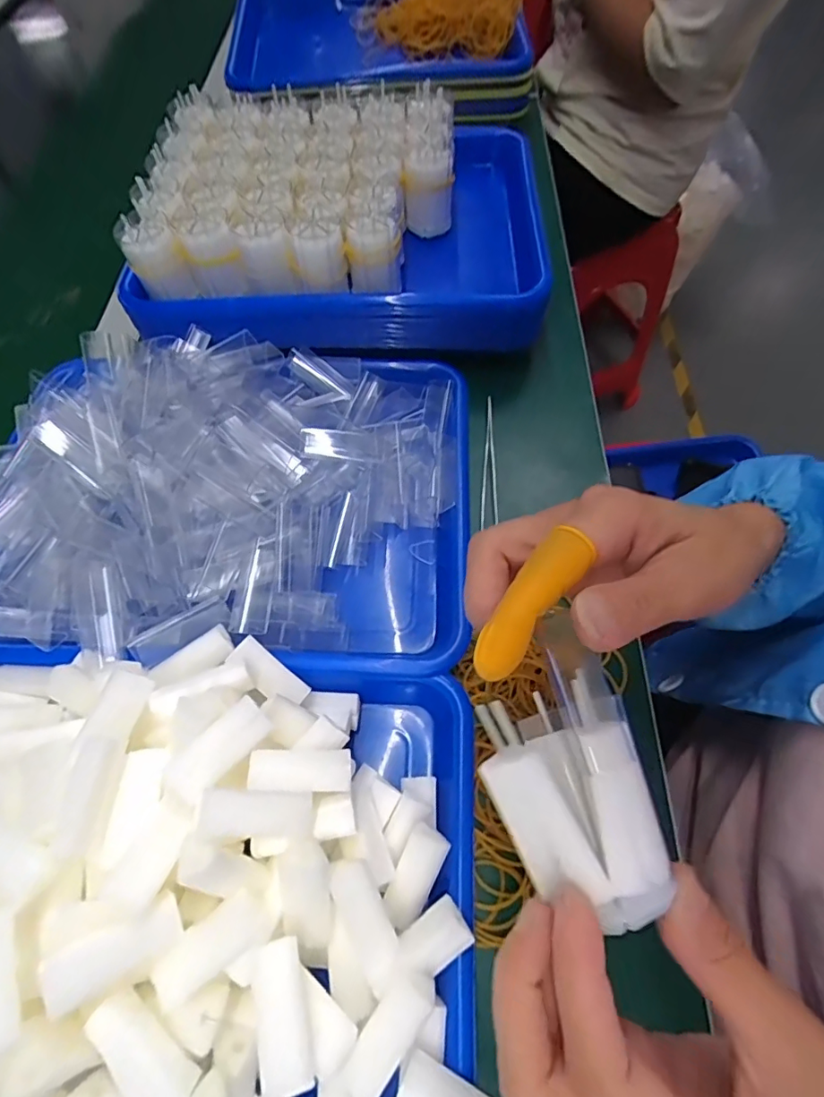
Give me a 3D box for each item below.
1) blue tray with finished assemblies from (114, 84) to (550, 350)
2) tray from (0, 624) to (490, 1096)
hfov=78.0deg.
[{"bbox_3d":[-0.053,-0.286,0.427,0.319,0.076,0.253,0,63,2],"label":"blue tray with finished assemblies"},{"bbox_3d":[-0.132,0.159,0.222,0.331,0.090,0.244,4,63,4],"label":"tray"}]

